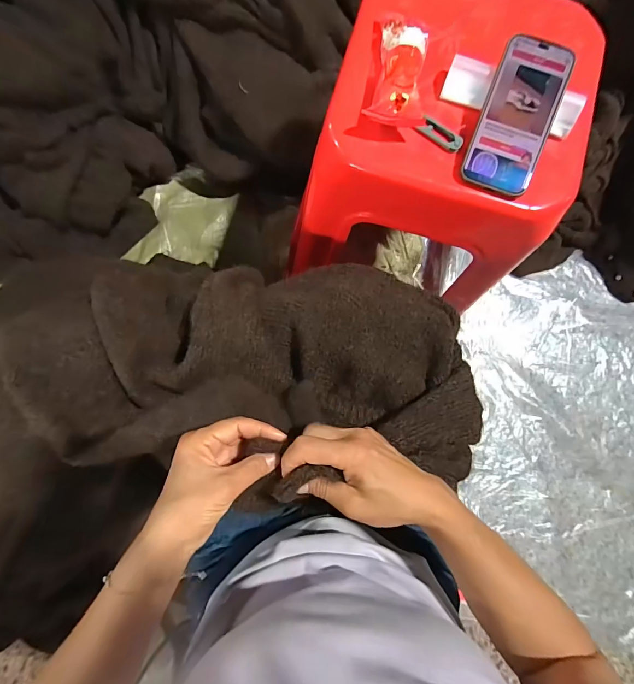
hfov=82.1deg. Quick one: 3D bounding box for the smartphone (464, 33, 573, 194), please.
[{"bbox_3d":[0.218,-0.246,0.395,0.074,0.006,0.162,19,94,0],"label":"smartphone"}]

